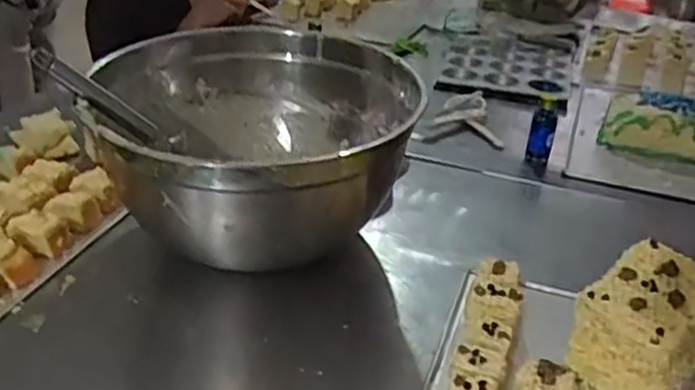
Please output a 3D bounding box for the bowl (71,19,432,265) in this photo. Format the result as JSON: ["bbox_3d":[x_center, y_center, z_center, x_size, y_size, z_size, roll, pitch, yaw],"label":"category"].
[{"bbox_3d":[-0.081,-0.031,0.664,0.272,0.171,0.282,-1,28,1],"label":"bowl"}]

